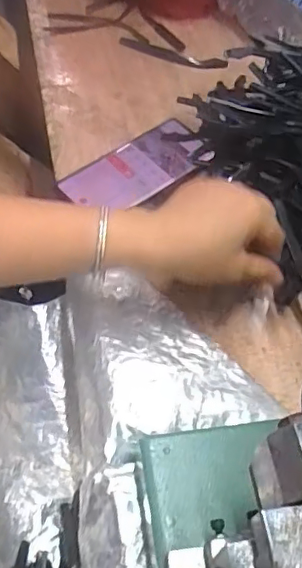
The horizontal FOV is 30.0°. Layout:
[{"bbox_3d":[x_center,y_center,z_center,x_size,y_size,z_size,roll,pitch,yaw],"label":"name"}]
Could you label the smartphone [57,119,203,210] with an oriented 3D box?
[{"bbox_3d":[-0.018,-0.123,0.605,0.153,0.013,0.076,-32,65,-15],"label":"smartphone"}]

